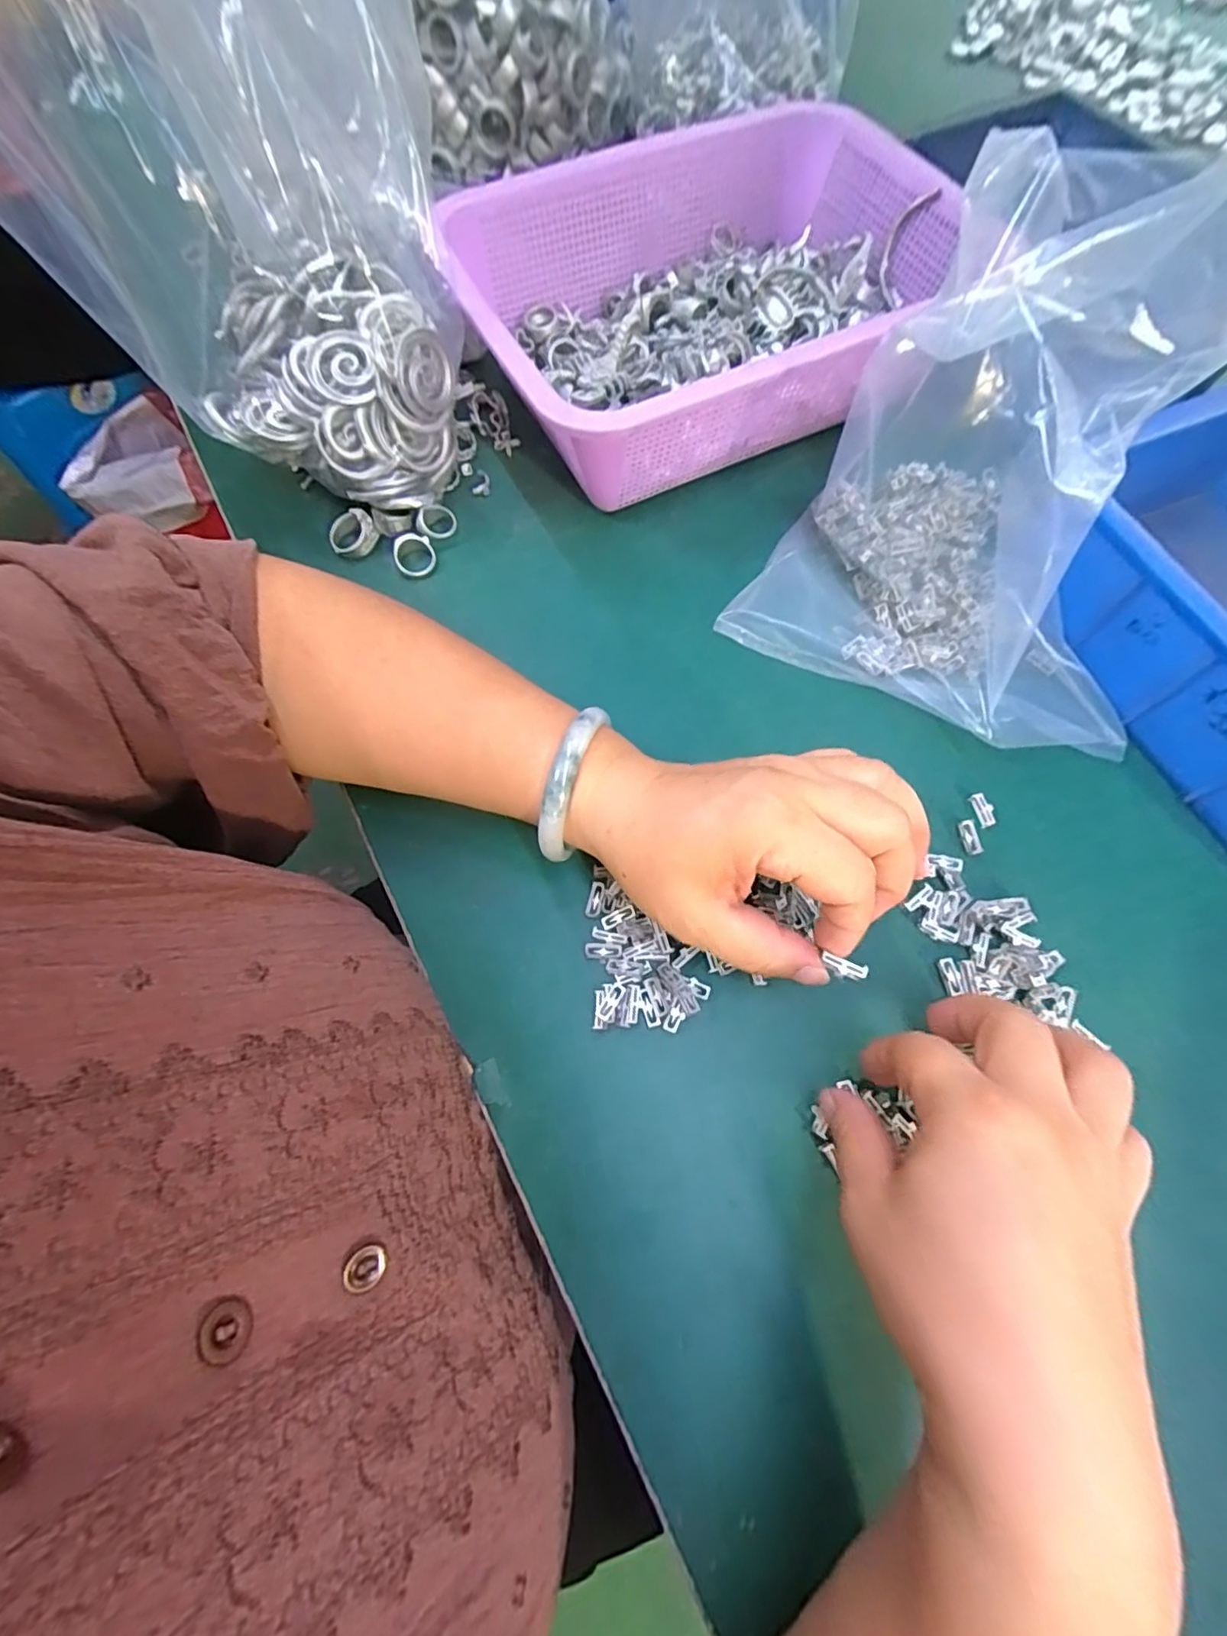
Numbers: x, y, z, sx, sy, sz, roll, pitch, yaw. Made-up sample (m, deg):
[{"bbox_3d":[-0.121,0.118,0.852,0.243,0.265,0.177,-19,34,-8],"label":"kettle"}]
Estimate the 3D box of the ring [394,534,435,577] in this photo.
[{"bbox_3d":[-0.117,-0.154,0.349,0.023,0.004,0.027,-14,86,-16],"label":"ring"}]

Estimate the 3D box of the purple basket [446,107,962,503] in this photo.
[{"bbox_3d":[0.059,-0.322,0.375,0.313,0.086,0.223,-29,72,-9],"label":"purple basket"}]

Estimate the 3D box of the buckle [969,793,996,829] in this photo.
[{"bbox_3d":[0.182,-0.004,0.292,0.007,0.006,0.016,-15,72,-6],"label":"buckle"}]

